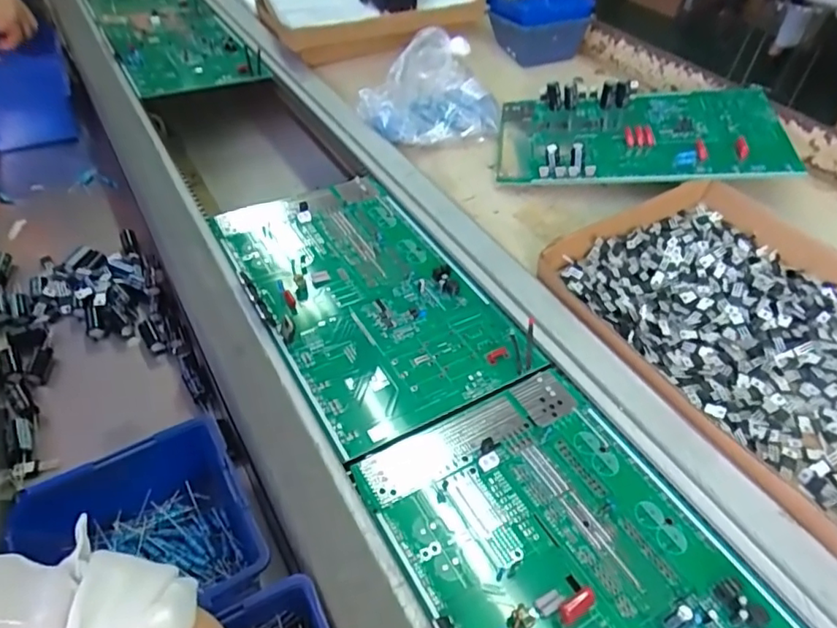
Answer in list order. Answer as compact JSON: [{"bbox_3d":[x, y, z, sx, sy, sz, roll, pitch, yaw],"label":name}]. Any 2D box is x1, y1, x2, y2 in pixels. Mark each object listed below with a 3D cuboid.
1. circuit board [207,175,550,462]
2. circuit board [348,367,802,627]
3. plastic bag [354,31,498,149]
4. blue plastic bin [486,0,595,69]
[{"bbox_3d":[-0.061,-0.035,0.504,0.179,0.016,0.326,-24,51,-21],"label":"circuit board"},{"bbox_3d":[0.108,0.169,0.326,0.185,0.022,0.301,-24,51,-20],"label":"circuit board"},{"bbox_3d":[0.015,-0.272,0.676,0.168,0.084,0.103,-4,46,-9],"label":"plastic bag"},{"bbox_3d":[0.176,-0.422,0.826,0.128,0.088,0.109,-15,48,-14],"label":"blue plastic bin"}]

